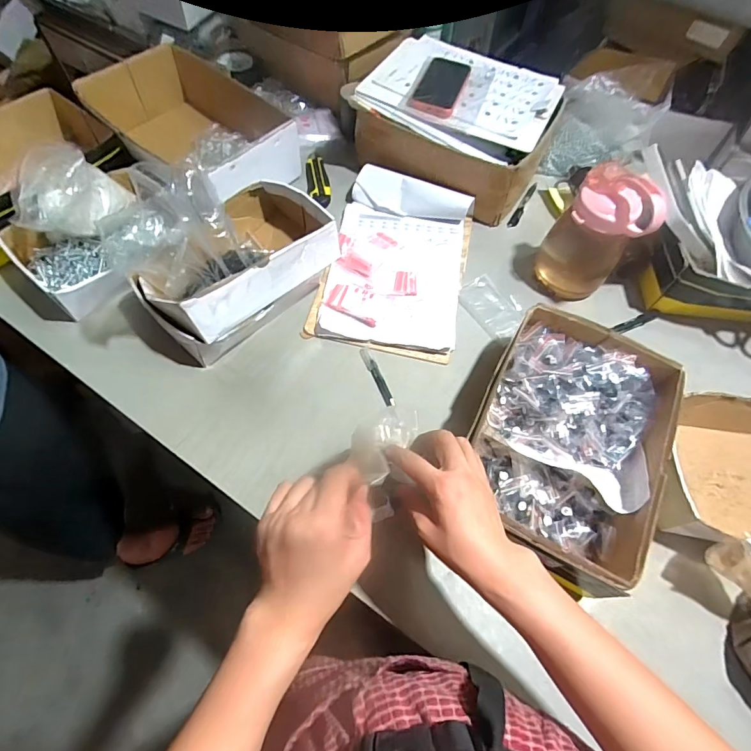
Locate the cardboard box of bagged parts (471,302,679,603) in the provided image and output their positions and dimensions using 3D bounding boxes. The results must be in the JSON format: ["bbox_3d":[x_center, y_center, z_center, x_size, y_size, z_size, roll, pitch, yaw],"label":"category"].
[{"bbox_3d":[0.228,0.074,0.534,0.213,0.091,0.303,27,63,11],"label":"cardboard box of bagged parts"}]

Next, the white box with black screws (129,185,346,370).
[{"bbox_3d":[-0.201,-0.147,0.606,0.267,0.123,0.155,-38,69,-21],"label":"white box with black screws"}]

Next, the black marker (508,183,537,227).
[{"bbox_3d":[0.279,-0.322,0.806,0.016,0.008,0.129,28,63,12],"label":"black marker"}]

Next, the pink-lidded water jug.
[{"bbox_3d":[0.329,-0.216,0.652,0.108,0.197,0.097,17,62,6],"label":"pink-lidded water jug"}]

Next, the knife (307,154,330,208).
[{"bbox_3d":[-0.109,-0.374,0.806,0.039,0.022,0.143,-6,62,-6],"label":"knife"}]

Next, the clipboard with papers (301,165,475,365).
[{"bbox_3d":[0.036,-0.194,0.700,0.229,0.041,0.342,11,61,3],"label":"clipboard with papers"}]

